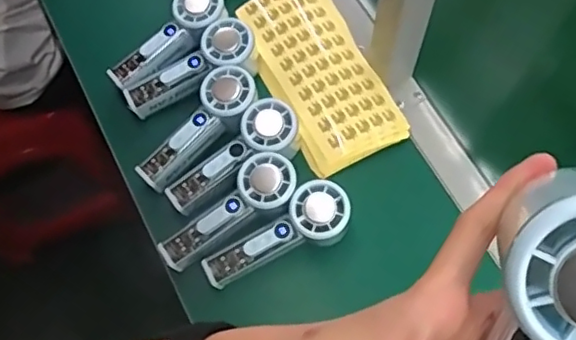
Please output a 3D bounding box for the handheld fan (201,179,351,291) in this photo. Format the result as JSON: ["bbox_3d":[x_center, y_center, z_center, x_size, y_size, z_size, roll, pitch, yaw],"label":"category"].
[{"bbox_3d":[-0.008,0.067,0.575,0.149,0.030,0.058,-32,71,4],"label":"handheld fan"}]

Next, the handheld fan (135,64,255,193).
[{"bbox_3d":[-0.093,-0.041,0.627,0.053,0.030,0.151,41,91,16],"label":"handheld fan"}]

